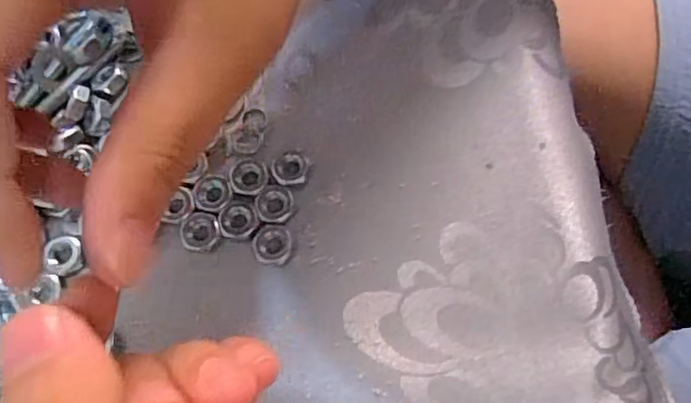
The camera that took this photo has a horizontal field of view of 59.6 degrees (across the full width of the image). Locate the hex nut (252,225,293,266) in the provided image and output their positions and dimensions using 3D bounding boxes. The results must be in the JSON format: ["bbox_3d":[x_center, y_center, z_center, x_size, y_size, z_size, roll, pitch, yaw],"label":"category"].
[{"bbox_3d":[-0.025,0.014,0.205,0.013,0.004,0.013,-1,71,2],"label":"hex nut"}]

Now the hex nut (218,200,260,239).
[{"bbox_3d":[-0.036,0.006,0.206,0.013,0.004,0.013,4,71,3],"label":"hex nut"}]

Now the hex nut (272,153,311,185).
[{"bbox_3d":[-0.019,-0.012,0.213,0.013,0.007,0.013,4,71,3],"label":"hex nut"}]

